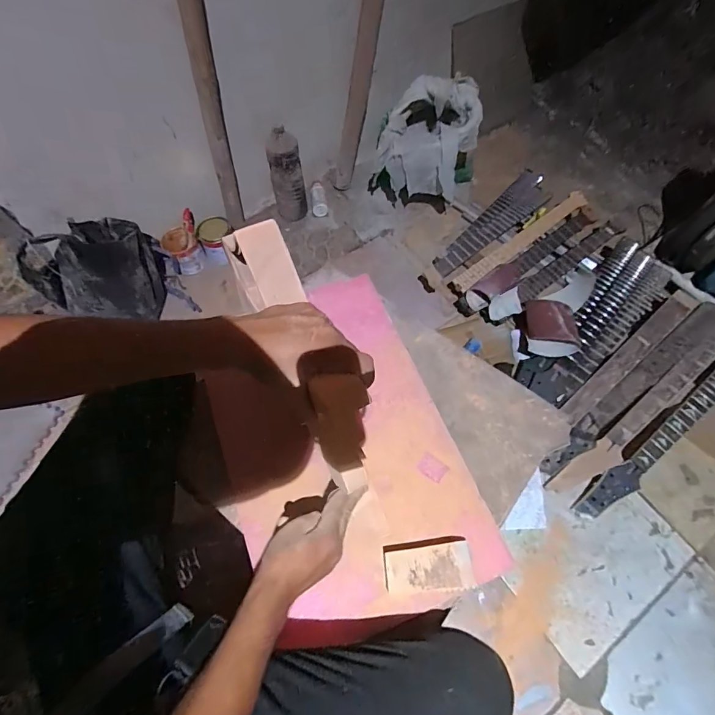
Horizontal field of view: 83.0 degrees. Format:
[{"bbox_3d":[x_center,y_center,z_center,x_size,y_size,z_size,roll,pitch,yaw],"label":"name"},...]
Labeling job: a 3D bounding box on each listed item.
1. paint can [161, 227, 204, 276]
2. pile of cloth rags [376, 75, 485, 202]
[{"bbox_3d":[-0.543,-0.336,1.265,0.096,0.130,0.097,0,62,1],"label":"paint can"},{"bbox_3d":[0.218,-0.669,1.244,0.277,0.245,0.225,14,63,8],"label":"pile of cloth rags"}]

